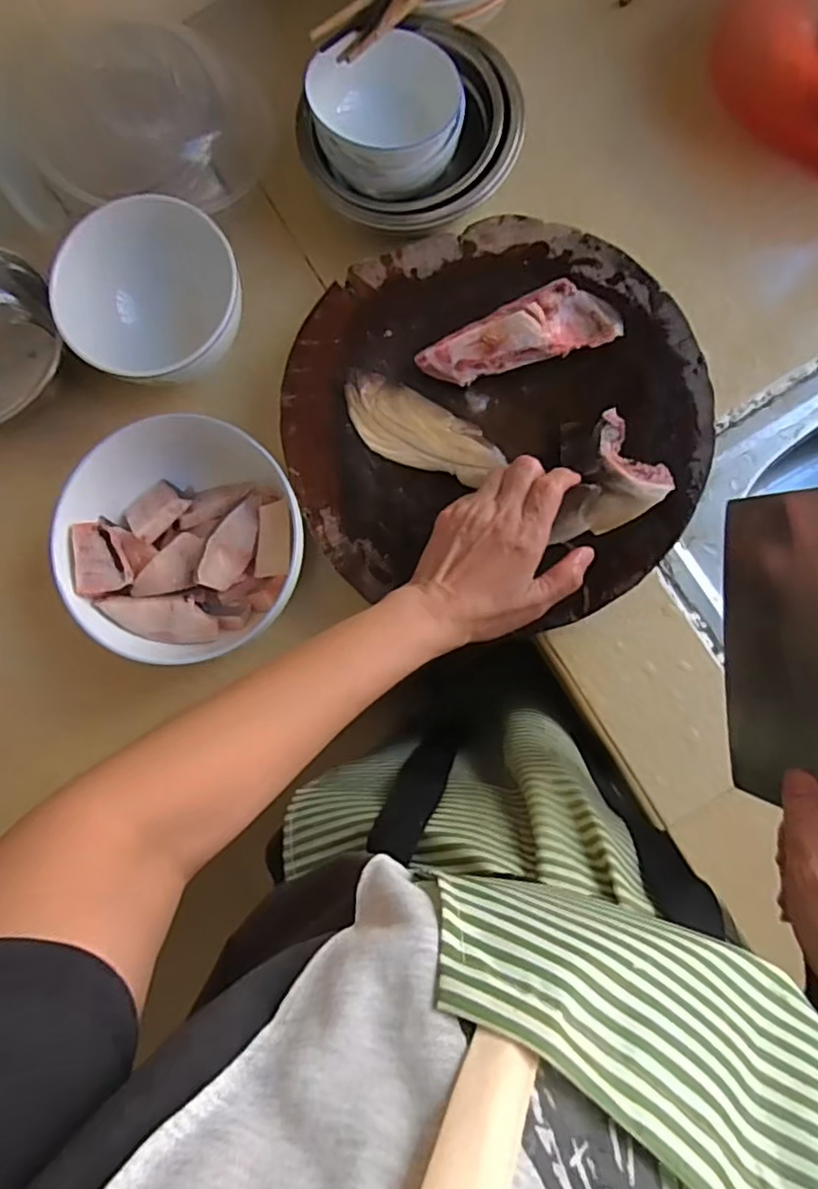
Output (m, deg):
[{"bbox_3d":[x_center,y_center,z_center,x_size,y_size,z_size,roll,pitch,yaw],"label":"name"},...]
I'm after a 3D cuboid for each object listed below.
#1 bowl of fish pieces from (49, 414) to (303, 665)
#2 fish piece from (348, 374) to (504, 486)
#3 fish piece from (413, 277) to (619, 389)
[{"bbox_3d":[-0.160,-0.040,0.463,0.162,0.067,0.170,0,84,3],"label":"bowl of fish pieces"},{"bbox_3d":[0.007,-0.116,0.451,0.121,0.015,0.047,30,87,12],"label":"fish piece"},{"bbox_3d":[0.078,-0.192,0.456,0.143,0.026,0.050,-14,84,2],"label":"fish piece"}]

